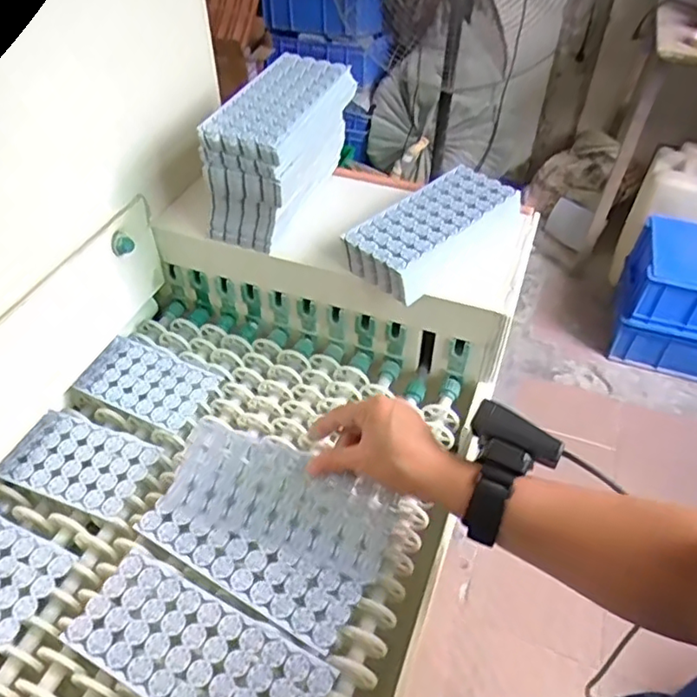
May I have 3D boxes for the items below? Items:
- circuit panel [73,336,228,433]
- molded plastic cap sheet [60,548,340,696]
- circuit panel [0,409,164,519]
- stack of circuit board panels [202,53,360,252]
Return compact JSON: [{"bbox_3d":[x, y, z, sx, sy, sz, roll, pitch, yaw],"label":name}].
[{"bbox_3d":[-0.220,0.034,0.666,0.142,0.007,0.089,20,49,18],"label":"circuit panel"},{"bbox_3d":[-0.114,0.232,0.464,0.200,0.004,0.083,22,50,20],"label":"molded plastic cap sheet"},{"bbox_3d":[-0.260,0.109,0.590,0.135,0.004,0.082,16,48,15],"label":"circuit panel"},{"bbox_3d":[-0.073,-0.223,0.692,0.095,0.124,0.207,17,48,16],"label":"stack of circuit board panels"}]

